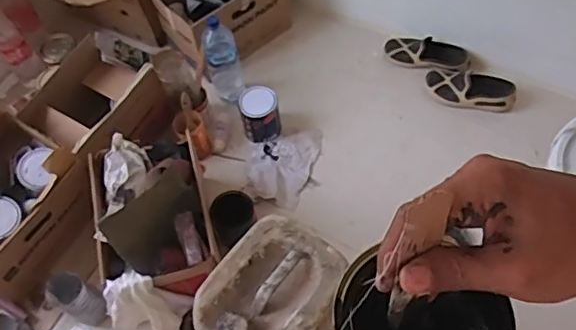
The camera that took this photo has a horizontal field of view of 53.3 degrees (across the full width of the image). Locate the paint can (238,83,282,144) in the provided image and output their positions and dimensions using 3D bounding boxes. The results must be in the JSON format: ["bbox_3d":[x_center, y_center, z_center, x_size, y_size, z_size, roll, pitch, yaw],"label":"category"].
[{"bbox_3d":[-0.076,-0.142,1.573,0.105,0.105,0.116,-18,60,-7],"label":"paint can"}]

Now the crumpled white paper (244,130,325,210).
[{"bbox_3d":[-0.016,-0.010,1.581,0.179,0.037,0.248,20,63,15],"label":"crumpled white paper"}]

